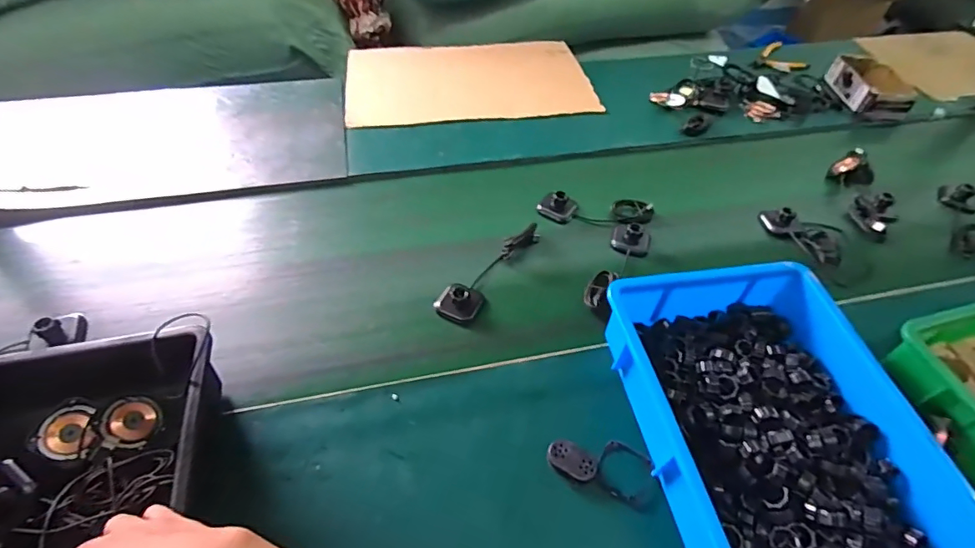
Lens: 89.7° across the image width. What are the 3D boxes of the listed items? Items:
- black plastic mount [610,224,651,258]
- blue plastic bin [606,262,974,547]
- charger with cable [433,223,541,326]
[{"bbox_3d":[0.230,-0.060,0.776,0.060,0.031,0.054,19,51,13],"label":"black plastic mount"},{"bbox_3d":[0.317,0.181,0.525,0.269,0.091,0.407,-7,50,-9],"label":"blue plastic bin"},{"bbox_3d":[0.008,-0.010,0.720,0.058,0.032,0.205,31,55,22],"label":"charger with cable"}]

